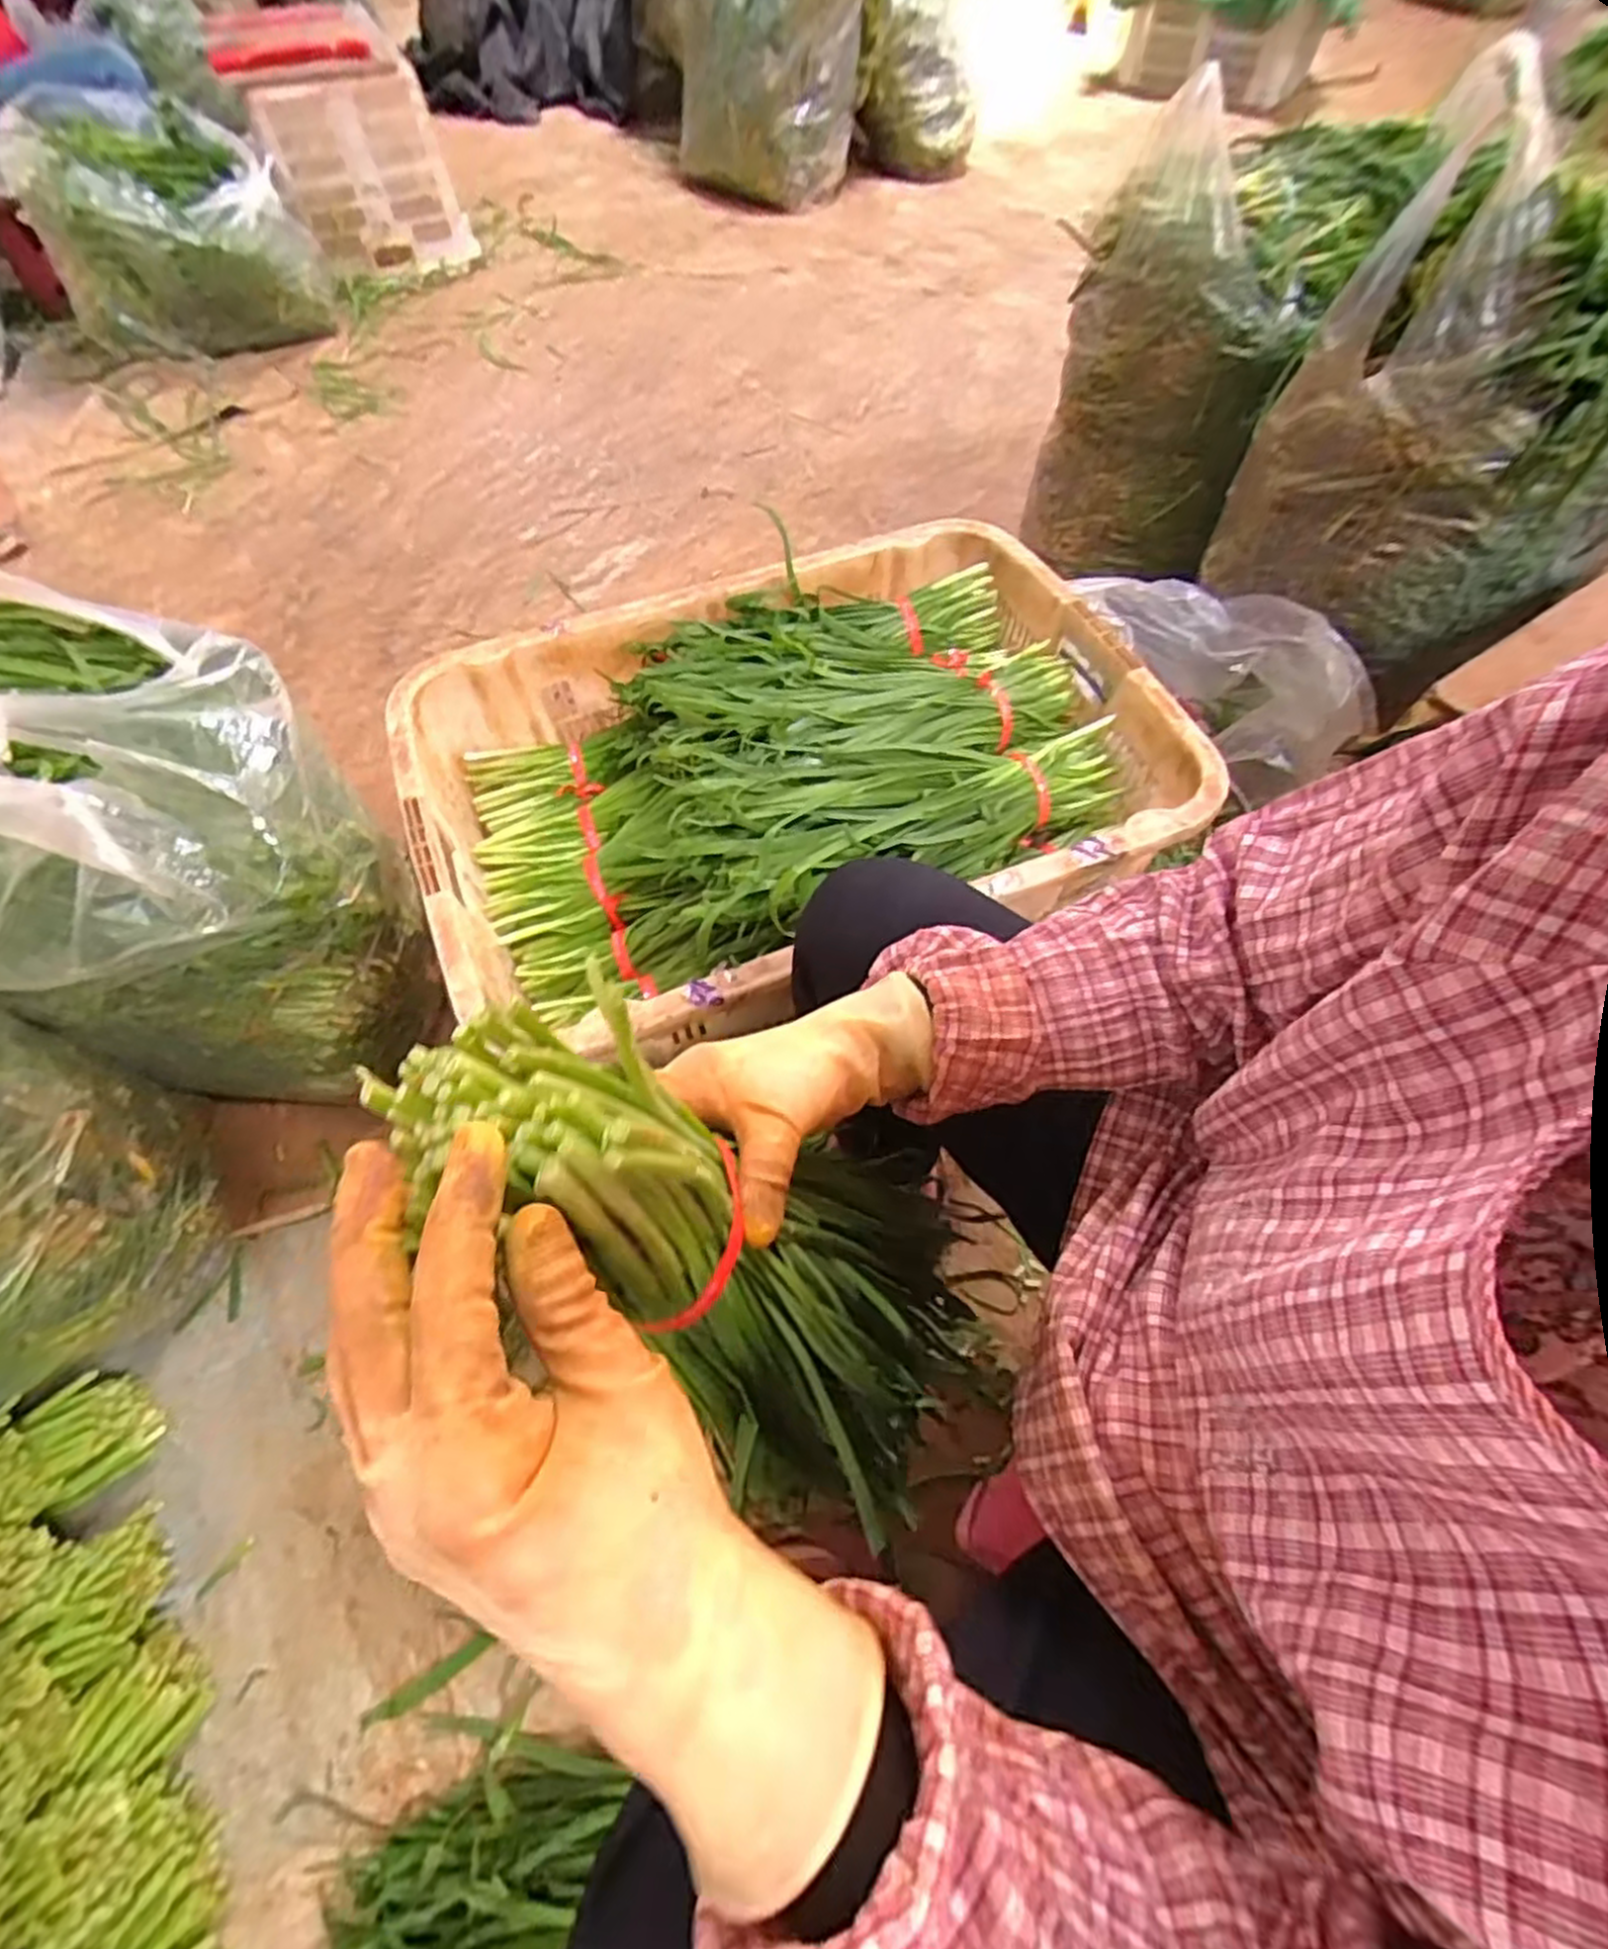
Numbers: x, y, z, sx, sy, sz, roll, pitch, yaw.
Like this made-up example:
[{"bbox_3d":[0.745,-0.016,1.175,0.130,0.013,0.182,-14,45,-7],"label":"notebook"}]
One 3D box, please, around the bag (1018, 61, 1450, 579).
[{"bbox_3d":[0.548,-0.876,1.120,0.314,0.461,0.309,29,64,17],"label":"bag"}]

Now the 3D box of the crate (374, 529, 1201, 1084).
[{"bbox_3d":[-0.012,-0.190,0.761,0.682,0.162,0.453,-20,62,-11],"label":"crate"}]

